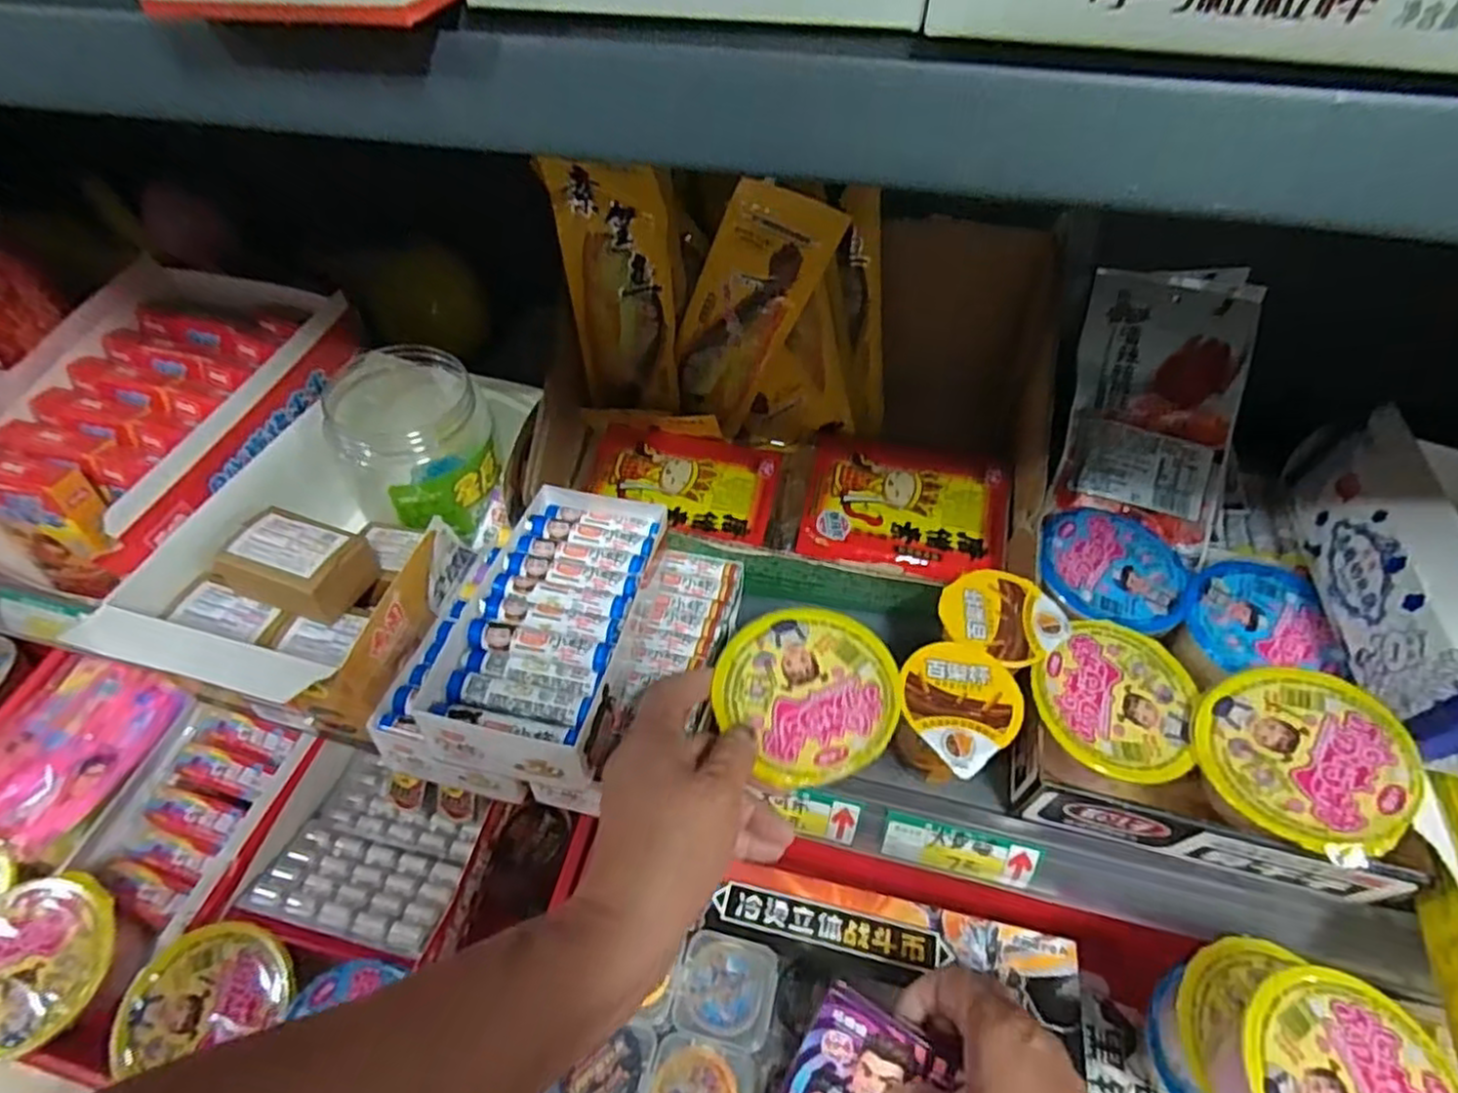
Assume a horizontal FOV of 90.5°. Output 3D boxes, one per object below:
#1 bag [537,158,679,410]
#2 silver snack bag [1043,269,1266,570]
[{"bbox_3d":[-0.075,-0.169,0.500,0.072,0.176,0.023,1,53,1],"label":"bag"},{"bbox_3d":[0.293,-0.098,0.497,0.107,0.013,0.184,14,83,10],"label":"silver snack bag"}]

